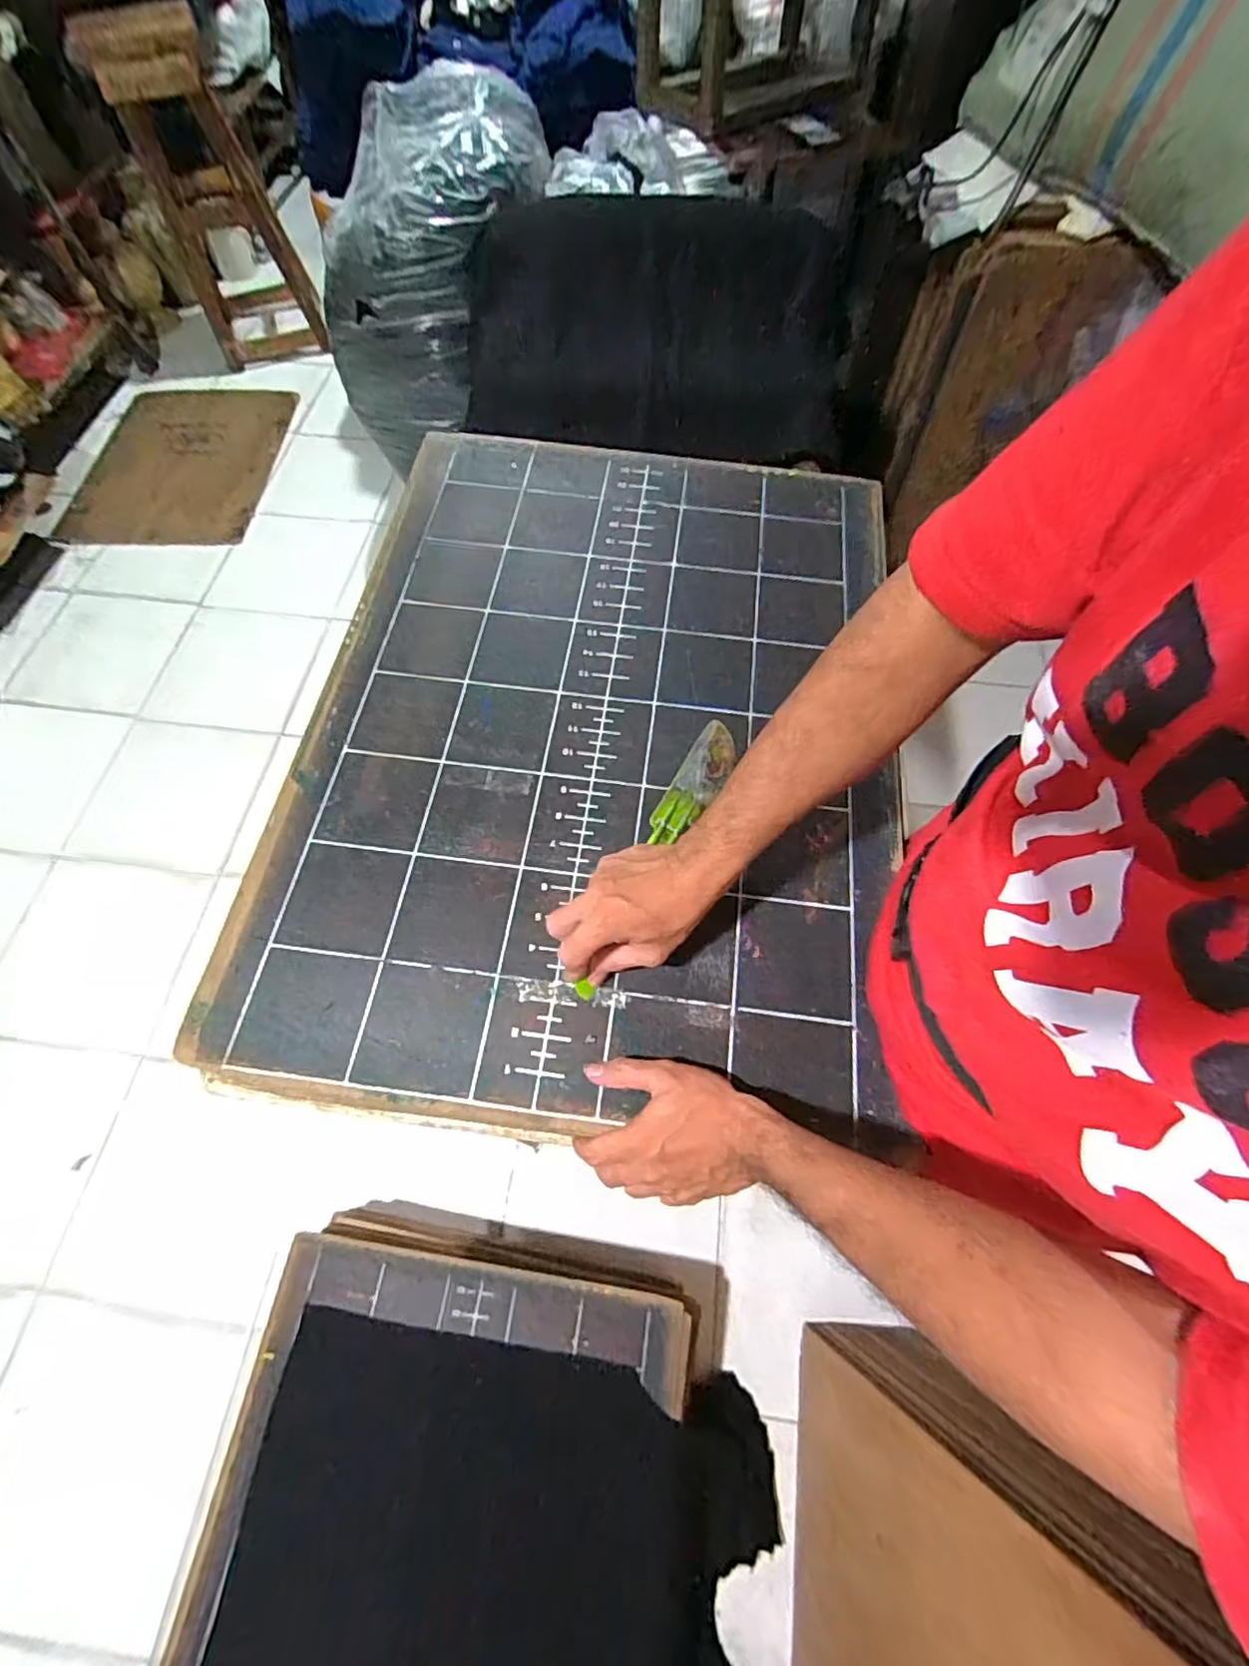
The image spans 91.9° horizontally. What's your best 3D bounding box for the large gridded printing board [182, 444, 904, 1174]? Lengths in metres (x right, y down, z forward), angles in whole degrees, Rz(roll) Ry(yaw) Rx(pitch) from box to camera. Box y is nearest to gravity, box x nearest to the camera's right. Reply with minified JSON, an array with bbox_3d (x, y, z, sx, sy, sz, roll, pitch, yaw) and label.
[{"bbox_3d":[-0.024,-0.125,0.620,0.573,0.022,0.778,7,66,3],"label":"large gridded printing board"}]

